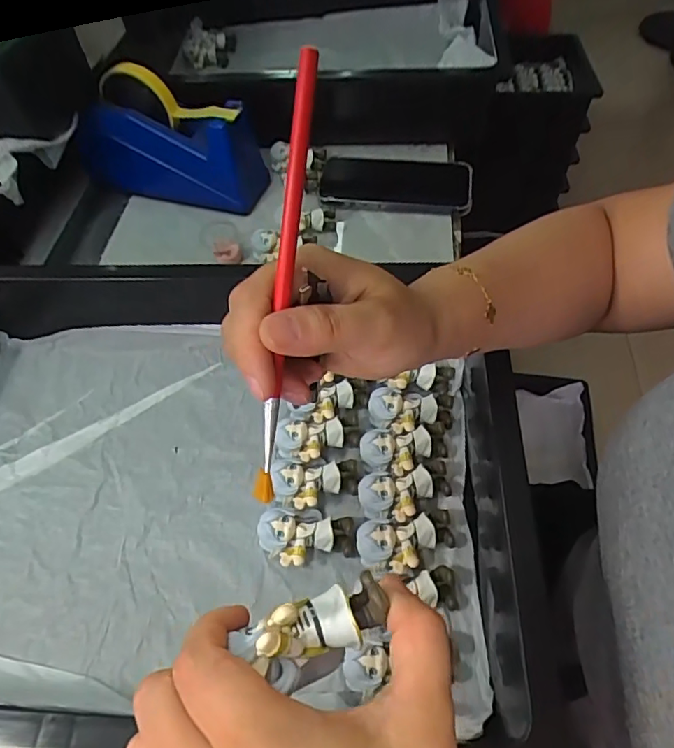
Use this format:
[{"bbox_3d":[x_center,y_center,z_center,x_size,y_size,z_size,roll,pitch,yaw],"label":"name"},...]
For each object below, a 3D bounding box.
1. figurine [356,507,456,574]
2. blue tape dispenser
[{"bbox_3d":[0.046,0.111,0.352,0.063,0.022,0.033,-10,55,-5],"label":"figurine"},{"bbox_3d":[-0.179,-0.255,0.583,0.185,0.126,0.074,11,55,9],"label":"blue tape dispenser"}]

